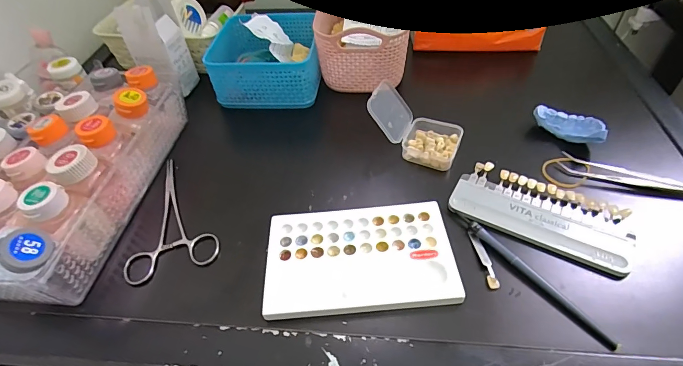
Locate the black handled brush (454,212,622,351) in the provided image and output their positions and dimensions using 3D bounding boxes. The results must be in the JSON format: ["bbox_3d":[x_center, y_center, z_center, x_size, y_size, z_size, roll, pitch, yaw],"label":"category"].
[{"bbox_3d":[0.148,0.071,0.296,0.010,0.010,0.142,-31,52,-22],"label":"black handled brush"}]

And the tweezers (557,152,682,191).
[{"bbox_3d":[0.288,-0.005,0.354,0.145,0.017,0.020,13,50,16],"label":"tweezers"}]

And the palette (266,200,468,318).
[{"bbox_3d":[0.015,0.061,0.314,0.152,0.010,0.095,-6,47,-1],"label":"palette"}]

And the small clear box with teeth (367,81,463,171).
[{"bbox_3d":[0.078,-0.062,0.387,0.092,0.057,0.055,20,52,22],"label":"small clear box with teeth"}]

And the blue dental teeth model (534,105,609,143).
[{"bbox_3d":[0.240,-0.061,0.392,0.022,0.025,0.071,-36,54,-25],"label":"blue dental teeth model"}]

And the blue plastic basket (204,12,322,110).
[{"bbox_3d":[-0.095,-0.167,0.487,0.128,0.073,0.137,-3,47,2],"label":"blue plastic basket"}]

